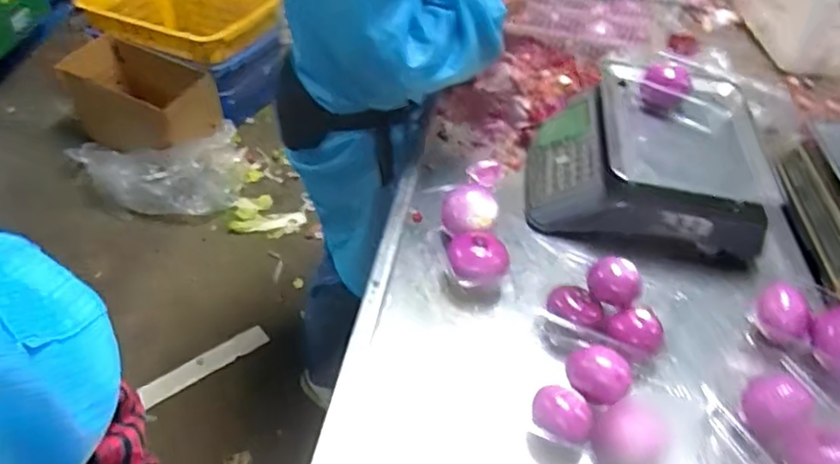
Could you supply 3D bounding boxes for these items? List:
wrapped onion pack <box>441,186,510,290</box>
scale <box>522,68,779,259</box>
[{"bbox_3d":[0.073,0.006,0.860,0.085,0.058,0.165,-4,45,-10],"label":"wrapped onion pack"},{"bbox_3d":[0.347,-0.123,1.003,0.333,0.108,0.307,10,45,4],"label":"scale"}]

